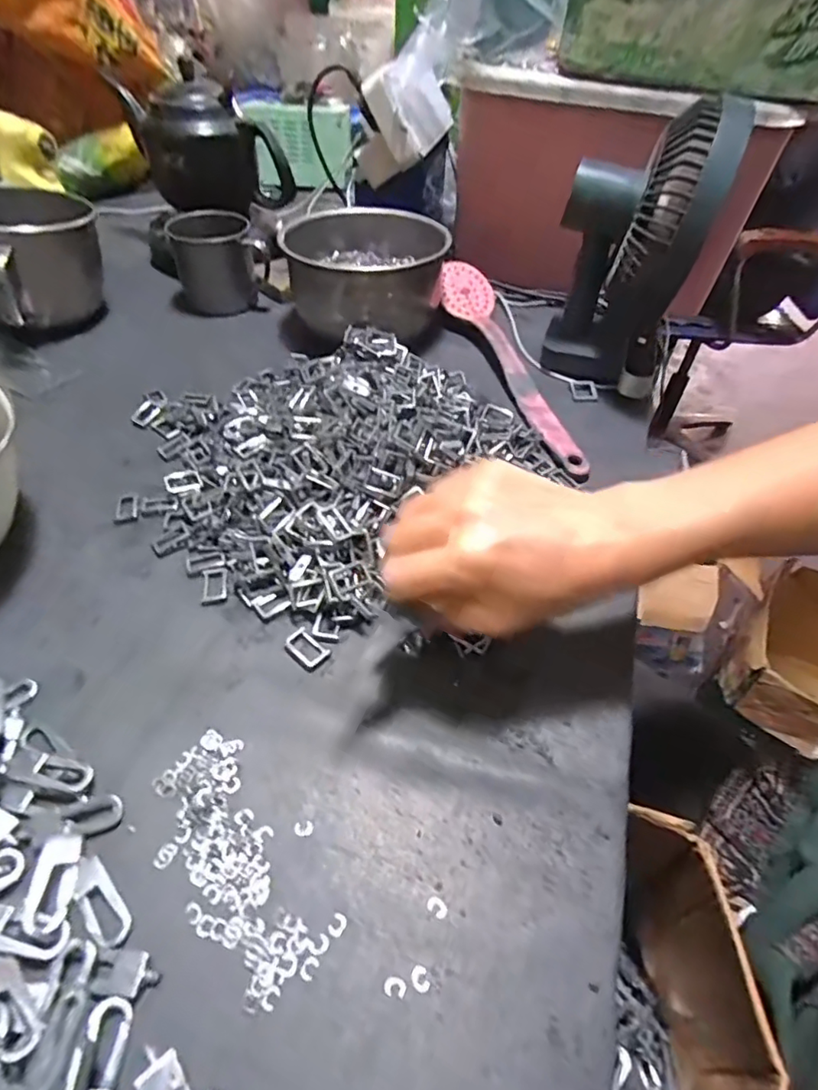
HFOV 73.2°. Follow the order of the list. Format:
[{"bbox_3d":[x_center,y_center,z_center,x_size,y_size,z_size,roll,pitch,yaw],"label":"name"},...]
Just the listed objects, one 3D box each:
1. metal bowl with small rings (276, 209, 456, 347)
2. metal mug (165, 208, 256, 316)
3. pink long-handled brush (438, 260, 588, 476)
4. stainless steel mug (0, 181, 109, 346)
[{"bbox_3d":[-0.043,-0.280,0.574,0.161,0.078,0.172,-2,48,-5],"label":"metal bowl with small rings"},{"bbox_3d":[-0.216,-0.316,0.616,0.081,0.080,0.087,-7,49,-10],"label":"metal mug"},{"bbox_3d":[0.085,-0.184,0.524,0.060,0.029,0.316,-5,49,-8],"label":"pink long-handled brush"},{"bbox_3d":[-0.373,-0.279,0.546,0.131,0.102,0.161,-34,58,-29],"label":"stainless steel mug"}]

